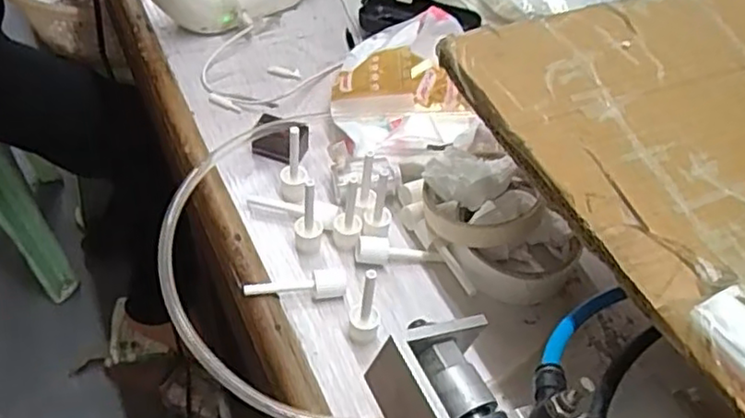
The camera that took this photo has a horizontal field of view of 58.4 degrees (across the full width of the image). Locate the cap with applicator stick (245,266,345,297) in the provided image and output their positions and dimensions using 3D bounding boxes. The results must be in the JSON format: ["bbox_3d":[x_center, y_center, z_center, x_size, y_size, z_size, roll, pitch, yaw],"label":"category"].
[{"bbox_3d":[-0.049,0.053,0.430,0.064,0.016,0.017,-10,51,-13],"label":"cap with applicator stick"}]

